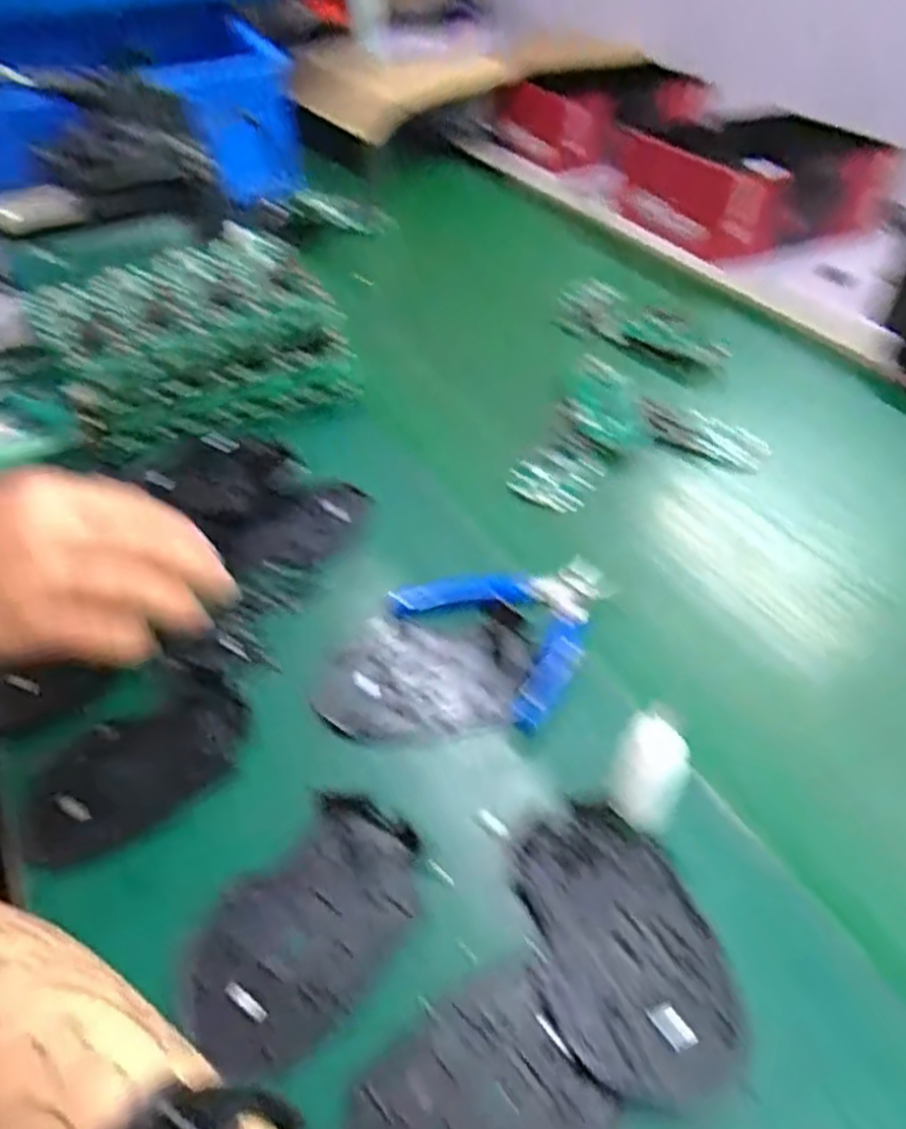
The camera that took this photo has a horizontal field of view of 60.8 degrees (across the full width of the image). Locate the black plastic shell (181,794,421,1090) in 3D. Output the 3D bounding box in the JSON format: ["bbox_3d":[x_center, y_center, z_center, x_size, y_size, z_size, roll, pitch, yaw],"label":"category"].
[{"bbox_3d":[-0.061,0.152,0.325,0.071,0.011,0.111,31,51,30],"label":"black plastic shell"}]

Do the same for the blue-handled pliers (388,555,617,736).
[{"bbox_3d":[0.042,0.024,0.442,0.111,0.015,0.111,-31,51,-29],"label":"blue-handled pliers"}]

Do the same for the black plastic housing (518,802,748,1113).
[{"bbox_3d":[0.069,0.153,0.313,0.071,0.012,0.110,-15,44,-16],"label":"black plastic housing"}]

